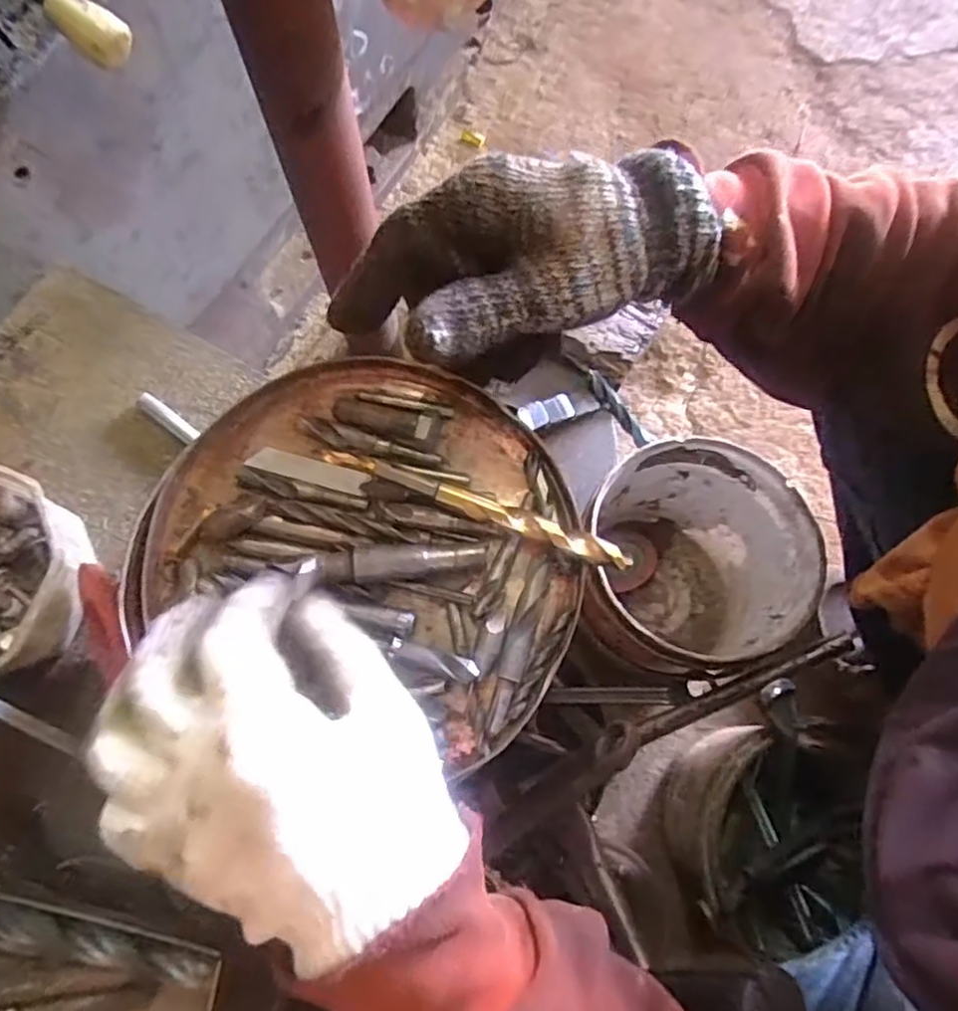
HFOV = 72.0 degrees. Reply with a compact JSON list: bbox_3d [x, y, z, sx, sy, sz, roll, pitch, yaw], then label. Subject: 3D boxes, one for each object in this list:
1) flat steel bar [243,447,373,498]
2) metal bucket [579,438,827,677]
[{"bbox_3d":[-0.085,-0.018,0.326,0.060,0.004,0.012,15,75,3],"label":"flat steel bar"},{"bbox_3d":[0.195,0.057,0.644,0.188,0.186,0.193,0,75,-1],"label":"metal bucket"}]

